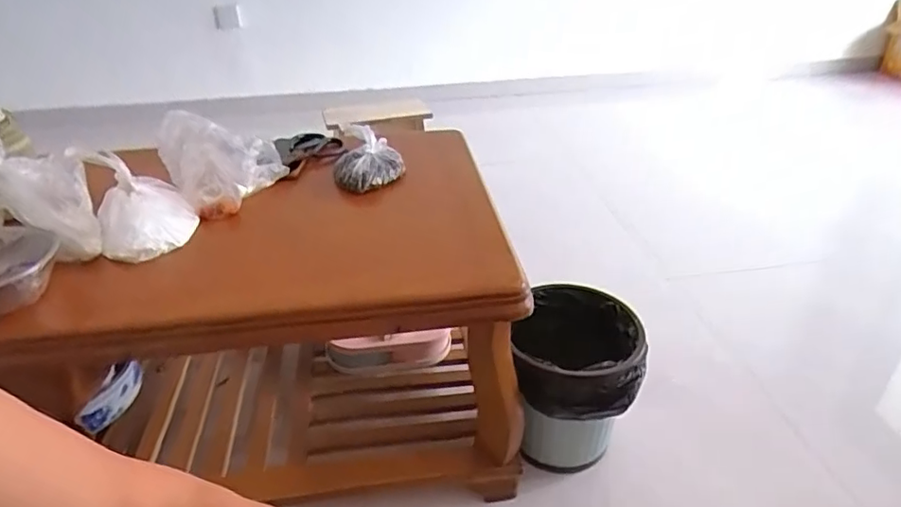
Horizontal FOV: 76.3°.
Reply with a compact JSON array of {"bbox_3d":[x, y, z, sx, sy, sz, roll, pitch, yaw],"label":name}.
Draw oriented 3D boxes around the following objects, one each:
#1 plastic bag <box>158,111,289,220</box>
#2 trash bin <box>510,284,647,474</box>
[{"bbox_3d":[-0.348,-0.151,0.881,0.136,0.116,0.151,22,39,32],"label":"plastic bag"},{"bbox_3d":[0.207,0.219,0.969,0.192,0.240,0.222,3,33,7],"label":"trash bin"}]

